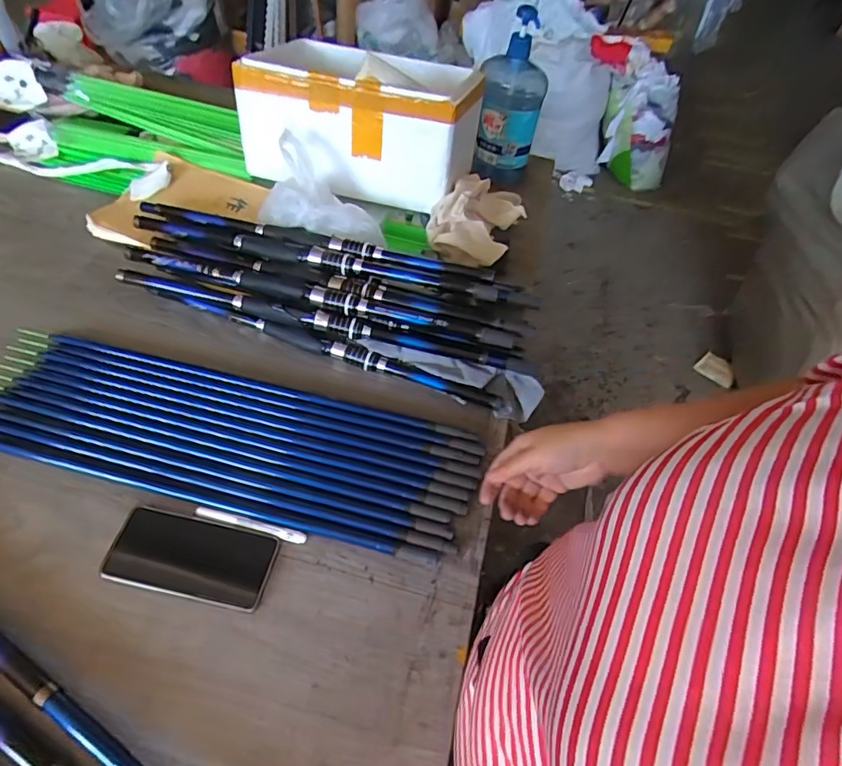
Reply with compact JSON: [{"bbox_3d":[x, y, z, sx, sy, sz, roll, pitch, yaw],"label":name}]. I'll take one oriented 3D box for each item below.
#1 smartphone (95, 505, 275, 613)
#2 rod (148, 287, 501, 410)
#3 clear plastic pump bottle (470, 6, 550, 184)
[{"bbox_3d":[-0.236,0.177,0.519,0.162,0.005,0.077,12,54,3],"label":"smartphone"},{"bbox_3d":[-0.136,-0.053,0.678,0.490,0.024,0.020,17,55,7],"label":"rod"},{"bbox_3d":[0.157,-0.486,0.888,0.106,0.258,0.106,14,55,5],"label":"clear plastic pump bottle"}]

